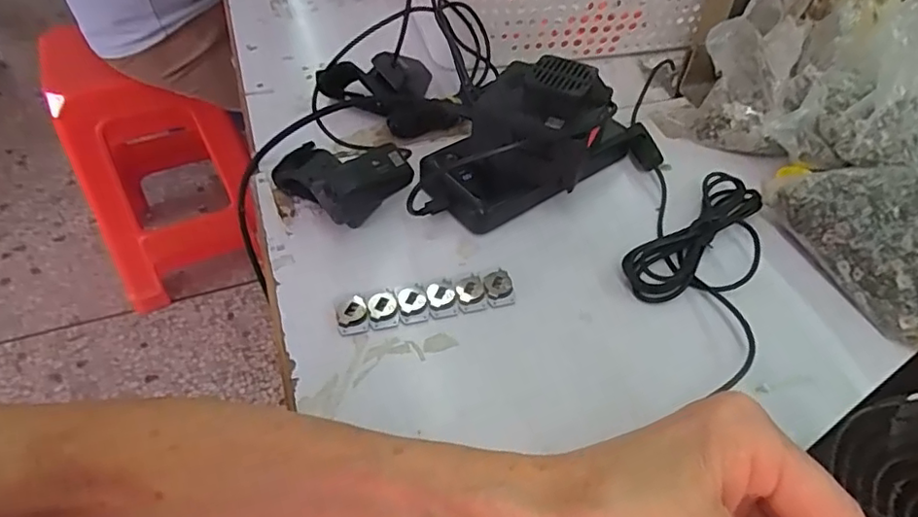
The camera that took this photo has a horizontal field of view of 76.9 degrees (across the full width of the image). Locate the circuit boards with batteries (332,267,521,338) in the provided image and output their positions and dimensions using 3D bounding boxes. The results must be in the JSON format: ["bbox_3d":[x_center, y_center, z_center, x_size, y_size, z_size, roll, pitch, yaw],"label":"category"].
[{"bbox_3d":[-0.019,0.025,0.348,0.105,0.008,0.026,-9,48,-11],"label":"circuit boards with batteries"}]

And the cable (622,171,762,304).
[{"bbox_3d":[0.166,-0.012,0.381,0.061,0.016,0.136,35,55,26],"label":"cable"}]

